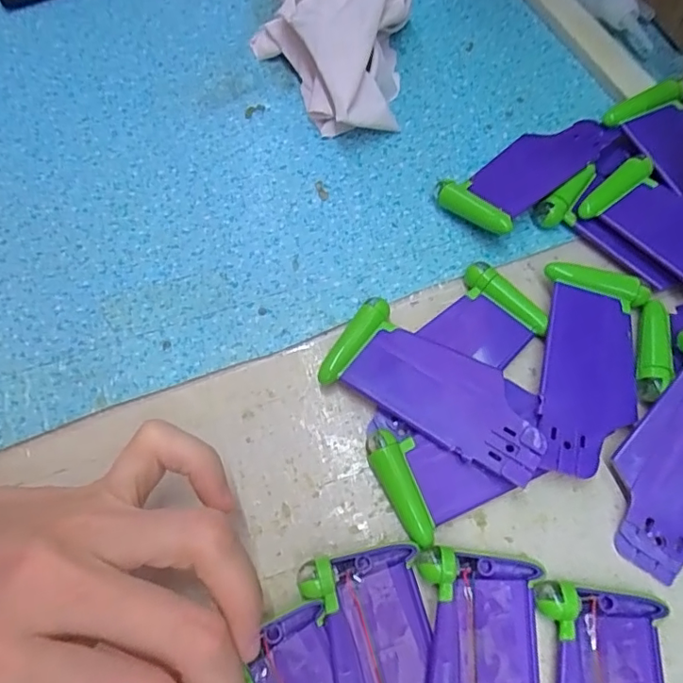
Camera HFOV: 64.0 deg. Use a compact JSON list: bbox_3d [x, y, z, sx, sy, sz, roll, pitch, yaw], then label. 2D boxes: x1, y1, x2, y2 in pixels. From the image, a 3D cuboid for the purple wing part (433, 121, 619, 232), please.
[{"bbox_3d":[0.089,-0.082,0.260,0.085,0.014,0.036,-39,70,-14],"label":"purple wing part"}]

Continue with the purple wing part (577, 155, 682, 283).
[{"bbox_3d":[0.149,-0.042,0.237,0.037,0.011,0.088,-41,71,-14],"label":"purple wing part"}]

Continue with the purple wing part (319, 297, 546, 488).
[{"bbox_3d":[0.038,0.019,0.220,0.088,0.013,0.038,28,70,14],"label":"purple wing part"}]

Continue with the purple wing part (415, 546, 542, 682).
[{"bbox_3d":[0.046,0.117,0.178,0.038,0.007,0.089,3,66,4],"label":"purple wing part"}]

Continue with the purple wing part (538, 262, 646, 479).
[{"bbox_3d":[0.100,0.011,0.219,0.038,0.008,0.086,9,67,6],"label":"purple wing part"}]

